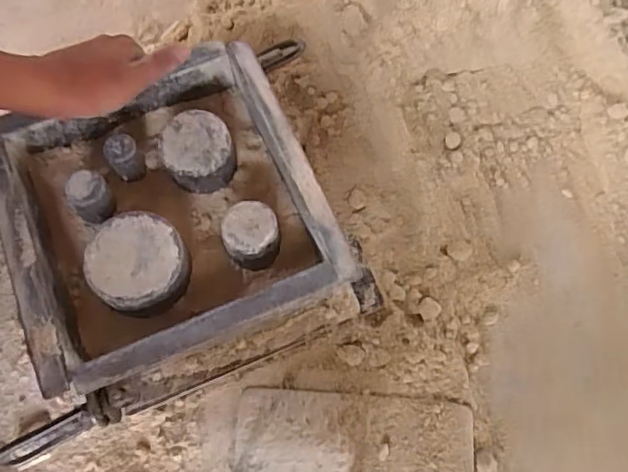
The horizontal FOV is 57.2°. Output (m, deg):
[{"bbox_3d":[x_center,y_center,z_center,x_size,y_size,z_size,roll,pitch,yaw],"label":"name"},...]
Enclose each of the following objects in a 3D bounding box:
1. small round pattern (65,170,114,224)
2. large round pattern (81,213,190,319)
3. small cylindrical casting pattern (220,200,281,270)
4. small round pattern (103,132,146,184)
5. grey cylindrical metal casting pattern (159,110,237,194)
[{"bbox_3d":[-0.182,-0.031,0.470,0.032,0.033,0.034,1,71,-4],"label":"small round pattern"},{"bbox_3d":[-0.136,0.023,0.454,0.073,0.037,0.072,1,71,-4],"label":"large round pattern"},{"bbox_3d":[-0.050,0.000,0.462,0.043,0.040,0.044,1,71,-4],"label":"small cylindrical casting pattern"},{"bbox_3d":[-0.158,-0.064,0.486,0.026,0.049,0.022,-32,76,-14],"label":"small round pattern"},{"bbox_3d":[-0.096,-0.069,0.486,0.056,0.045,0.055,1,71,-4],"label":"grey cylindrical metal casting pattern"}]

